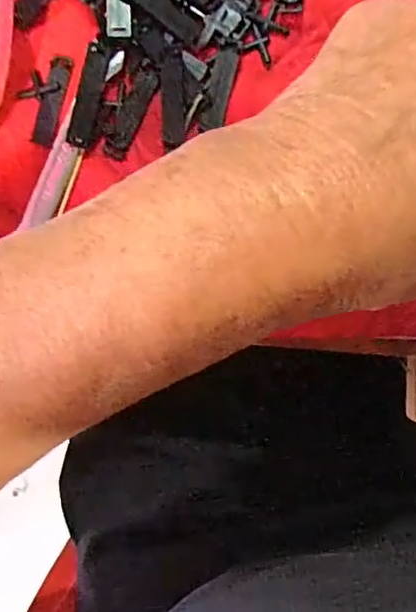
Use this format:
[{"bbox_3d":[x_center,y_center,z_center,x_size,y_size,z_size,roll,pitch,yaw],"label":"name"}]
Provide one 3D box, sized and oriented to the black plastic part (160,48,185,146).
[{"bbox_3d":[-0.016,-0.095,0.253,0.010,0.004,0.041,-2,92,3],"label":"black plastic part"}]

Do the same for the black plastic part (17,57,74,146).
[{"bbox_3d":[-0.077,-0.096,0.259,0.020,0.004,0.041,16,93,3],"label":"black plastic part"}]

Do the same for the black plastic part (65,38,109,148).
[{"bbox_3d":[-0.055,-0.097,0.256,0.011,0.004,0.047,15,93,3],"label":"black plastic part"}]

